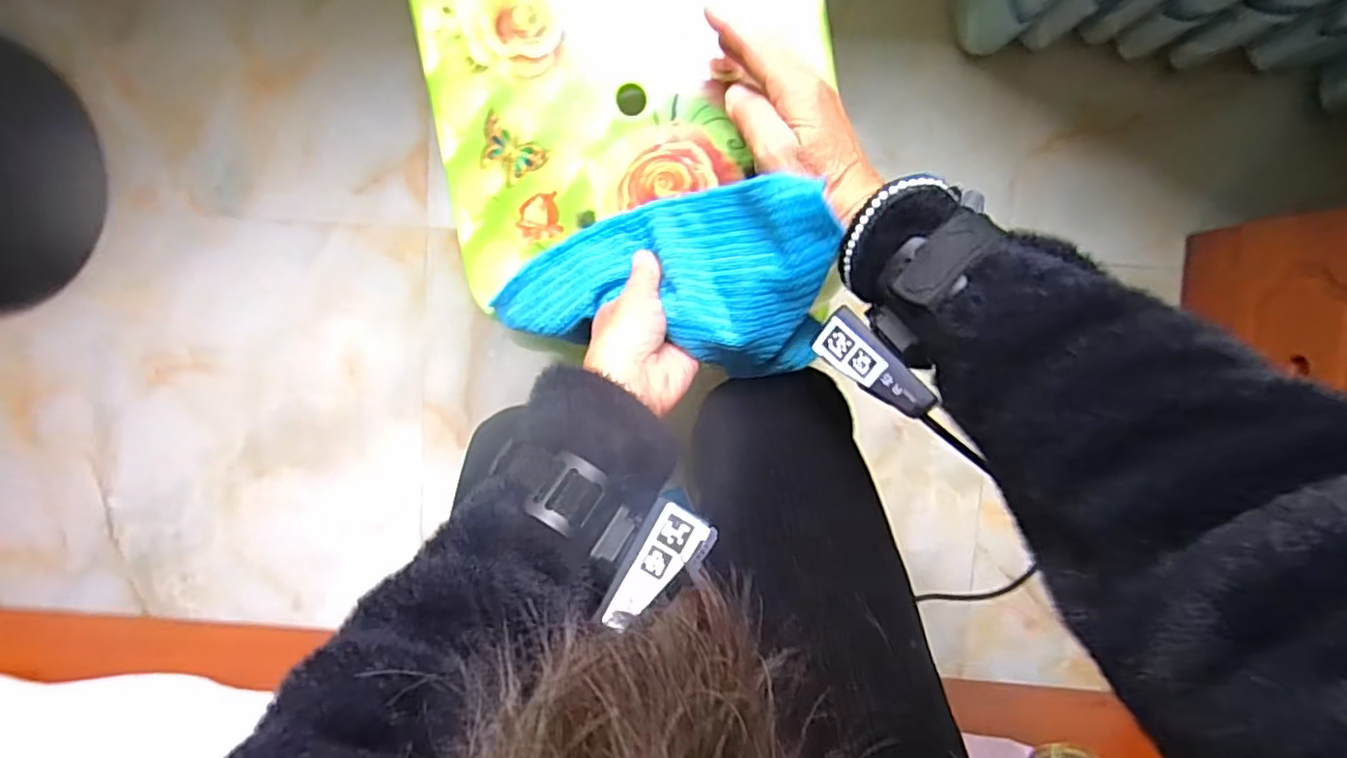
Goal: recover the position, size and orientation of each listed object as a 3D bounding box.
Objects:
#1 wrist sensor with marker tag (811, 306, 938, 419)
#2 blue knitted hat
[{"bbox_3d":[0.105,-0.007,0.327,0.026,0.010,0.068,-48,67,9],"label":"wrist sensor with marker tag"},{"bbox_3d":[-0.003,-0.059,0.394,0.217,0.073,0.108,3,99,29],"label":"blue knitted hat"}]

